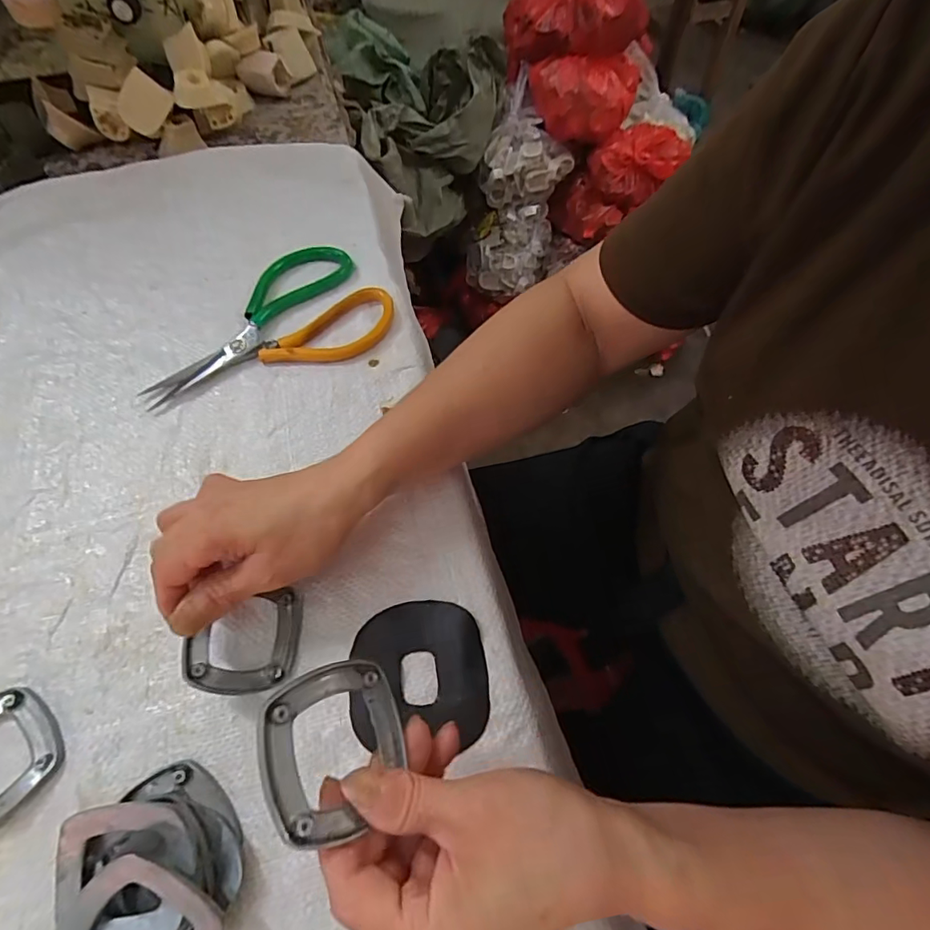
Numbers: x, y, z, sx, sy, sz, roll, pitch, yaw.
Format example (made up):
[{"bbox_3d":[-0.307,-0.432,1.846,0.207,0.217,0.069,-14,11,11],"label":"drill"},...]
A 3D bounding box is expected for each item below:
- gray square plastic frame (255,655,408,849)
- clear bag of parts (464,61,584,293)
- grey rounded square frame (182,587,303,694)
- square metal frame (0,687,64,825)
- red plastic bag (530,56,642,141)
[{"bbox_3d":[-0.052,0.112,0.206,0.058,0.009,0.058,-9,76,-37],"label":"gray square plastic frame"},{"bbox_3d":[0.128,-0.607,1.138,0.215,0.439,0.117,6,23,3],"label":"clear bag of parts"},{"bbox_3d":[-0.120,0.096,0.283,0.059,0.010,0.054,11,51,-27],"label":"grey rounded square frame"},{"bbox_3d":[-0.245,0.152,0.267,0.062,0.008,0.057,41,69,19],"label":"square metal frame"},{"bbox_3d":[0.256,-0.765,1.063,0.223,0.105,0.144,-4,62,-3],"label":"red plastic bag"}]

